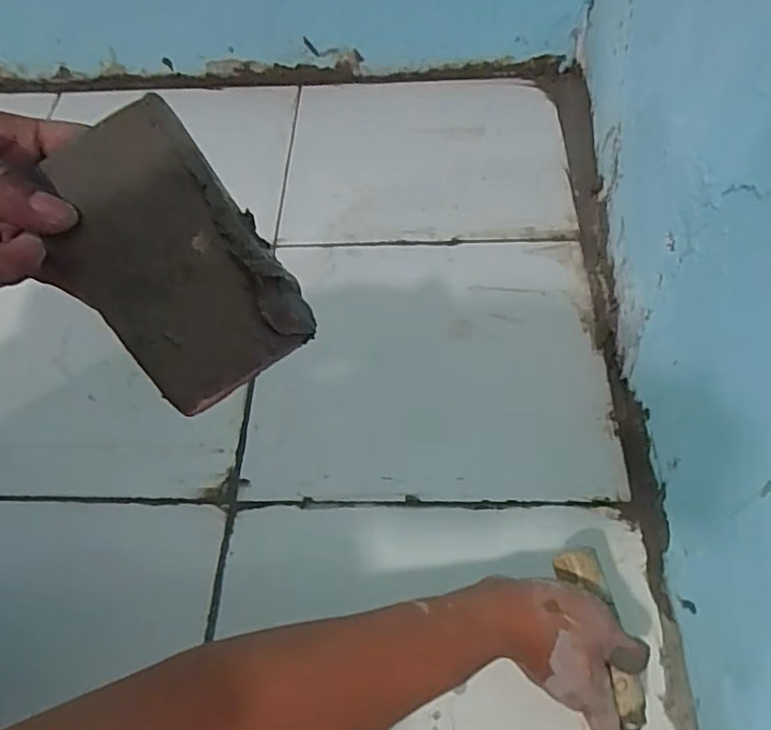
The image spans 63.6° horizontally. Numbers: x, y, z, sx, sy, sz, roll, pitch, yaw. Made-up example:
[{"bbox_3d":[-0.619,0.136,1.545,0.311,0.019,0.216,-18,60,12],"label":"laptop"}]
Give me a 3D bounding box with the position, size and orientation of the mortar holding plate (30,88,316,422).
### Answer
[{"bbox_3d":[-0.095,-0.047,0.262,0.076,0.009,0.136,-36,75,-3],"label":"mortar holding plate"}]

